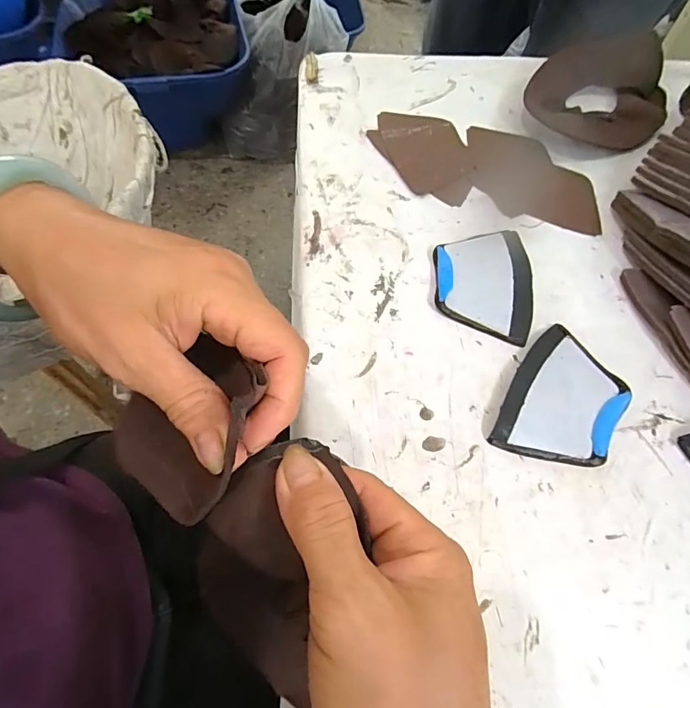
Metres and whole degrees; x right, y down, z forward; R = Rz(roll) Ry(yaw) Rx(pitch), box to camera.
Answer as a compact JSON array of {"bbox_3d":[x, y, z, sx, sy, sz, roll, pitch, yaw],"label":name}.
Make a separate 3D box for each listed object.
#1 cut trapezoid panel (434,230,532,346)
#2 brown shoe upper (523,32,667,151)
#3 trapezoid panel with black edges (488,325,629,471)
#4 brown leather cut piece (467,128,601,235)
[{"bbox_3d":[0.109,-0.058,0.340,0.075,0.009,0.102,5,63,-1],"label":"cut trapezoid panel"},{"bbox_3d":[0.262,-0.268,0.440,0.139,0.042,0.148,22,63,9],"label":"brown shoe upper"},{"bbox_3d":[0.150,0.032,0.297,0.071,0.008,0.103,30,65,13],"label":"trapezoid panel with black edges"},{"bbox_3d":[0.175,-0.166,0.408,0.119,0.004,0.113,12,62,1],"label":"brown leather cut piece"}]

